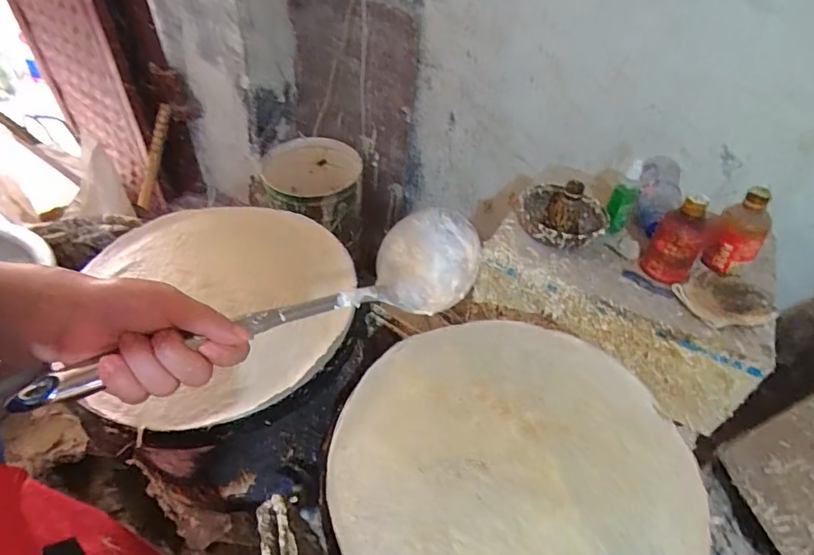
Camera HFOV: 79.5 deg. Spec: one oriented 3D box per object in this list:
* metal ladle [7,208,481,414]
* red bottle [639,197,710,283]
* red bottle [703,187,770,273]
[{"bbox_3d":[-0.078,0.024,0.374,0.309,0.057,0.082,-20,49,-27],"label":"metal ladle"},{"bbox_3d":[0.400,-0.052,0.724,0.072,0.137,0.055,26,51,22],"label":"red bottle"},{"bbox_3d":[0.509,-0.068,0.753,0.078,0.117,0.068,36,54,28],"label":"red bottle"}]

